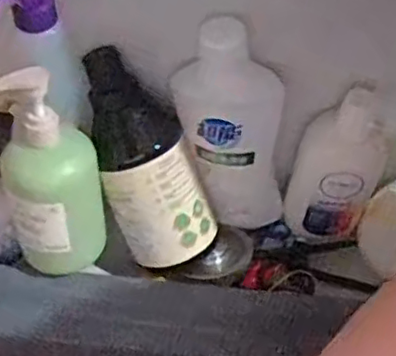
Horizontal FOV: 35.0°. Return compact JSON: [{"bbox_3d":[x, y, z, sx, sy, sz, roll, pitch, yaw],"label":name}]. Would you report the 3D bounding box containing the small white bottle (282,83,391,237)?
[{"bbox_3d":[0.127,-0.006,0.584,0.074,0.169,0.045,20,55,10],"label":"small white bottle"}]

